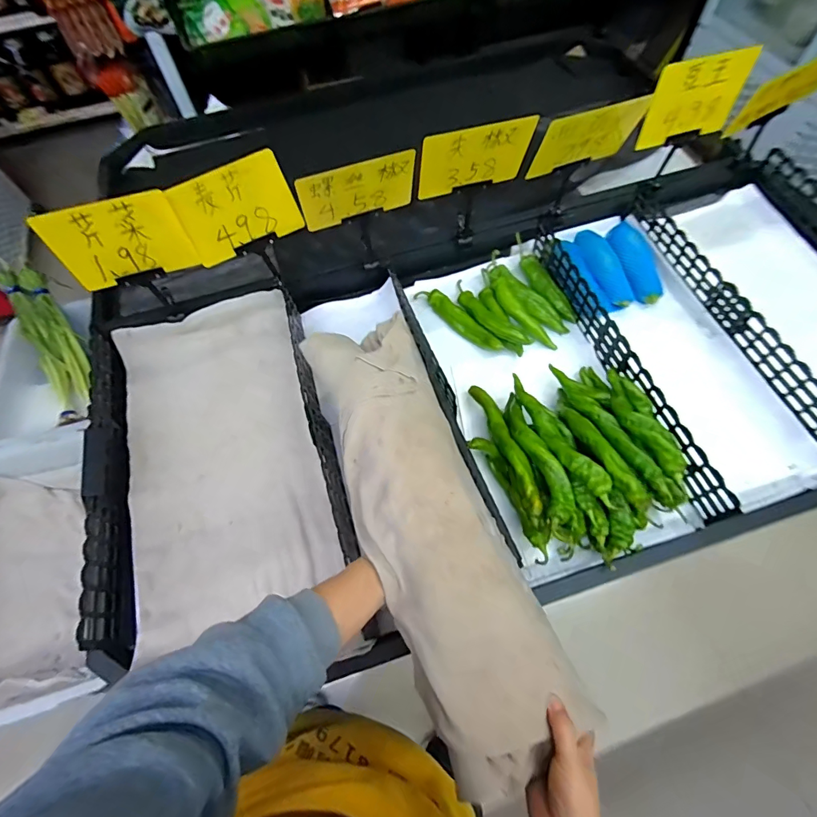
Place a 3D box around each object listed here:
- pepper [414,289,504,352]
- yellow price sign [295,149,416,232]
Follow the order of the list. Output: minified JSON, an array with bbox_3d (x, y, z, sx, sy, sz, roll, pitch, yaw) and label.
[{"bbox_3d":[0.100,-0.192,0.888,0.037,0.031,0.229,-41,68,-17],"label":"pepper"},{"bbox_3d":[-0.088,-0.383,0.748,0.205,0.139,0.008,-19,81,-8],"label":"yellow price sign"}]

